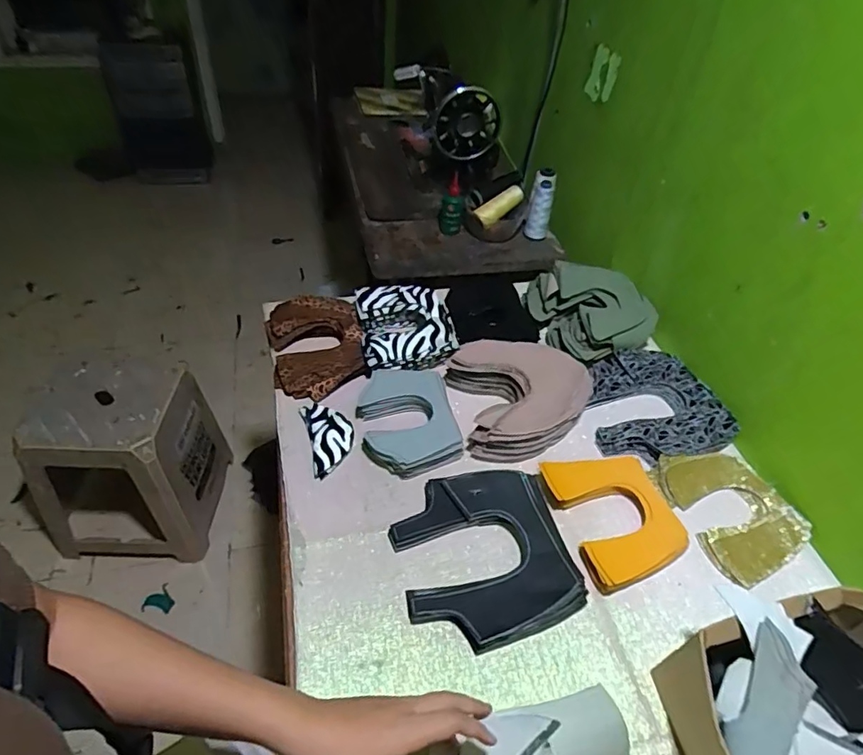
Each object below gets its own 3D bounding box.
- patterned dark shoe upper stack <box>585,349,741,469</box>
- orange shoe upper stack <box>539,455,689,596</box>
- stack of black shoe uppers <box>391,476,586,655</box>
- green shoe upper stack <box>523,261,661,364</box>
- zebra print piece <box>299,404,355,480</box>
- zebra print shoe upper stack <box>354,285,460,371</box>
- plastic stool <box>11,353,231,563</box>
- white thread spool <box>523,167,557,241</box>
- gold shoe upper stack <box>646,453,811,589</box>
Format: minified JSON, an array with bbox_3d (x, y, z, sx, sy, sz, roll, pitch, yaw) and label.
[{"bbox_3d":[0.305,0.039,0.761,0.181,0.030,0.182,-11,48,-16],"label":"patterned dark shoe upper stack"},{"bbox_3d":[0.217,0.161,0.637,0.124,0.023,0.153,-9,47,-15],"label":"orange shoe upper stack"},{"bbox_3d":[0.058,0.191,0.595,0.183,0.030,0.186,-7,47,-13],"label":"stack of black shoe uppers"},{"bbox_3d":[0.260,-0.111,0.860,0.177,0.072,0.172,-9,47,-14],"label":"green shoe upper stack"},{"bbox_3d":[-0.133,0.075,0.704,0.059,0.014,0.114,-13,50,-16],"label":"zebra print piece"},{"bbox_3d":[-0.037,-0.077,0.834,0.148,0.058,0.165,-6,47,-12],"label":"zebra print shoe upper stack"},{"bbox_3d":[-0.688,0.189,1.272,0.298,0.384,0.304,0,46,-6],"label":"plastic stool"},{"bbox_3d":[0.215,-0.337,1.075,0.047,0.125,0.041,12,46,6],"label":"white thread spool"},{"bbox_3d":[0.368,0.157,0.663,0.132,0.024,0.163,-17,50,-22],"label":"gold shoe upper stack"}]

